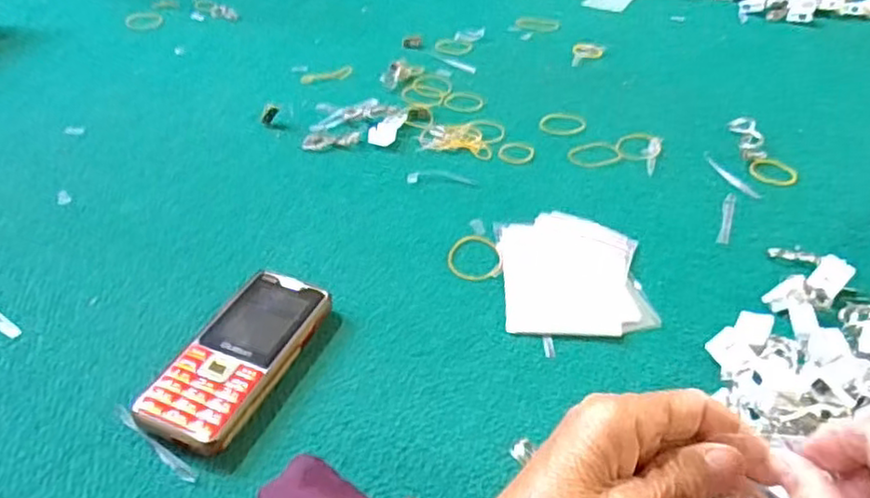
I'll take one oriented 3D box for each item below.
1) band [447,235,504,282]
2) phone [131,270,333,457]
[{"bbox_3d":[0.031,0.005,0.485,0.040,0.004,0.048,8,41,7],"label":"band"},{"bbox_3d":[-0.115,0.063,0.396,0.057,0.021,0.126,17,43,17],"label":"phone"}]

